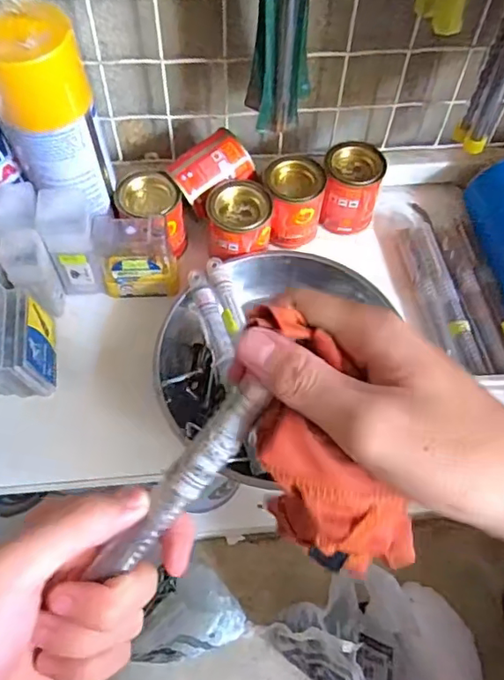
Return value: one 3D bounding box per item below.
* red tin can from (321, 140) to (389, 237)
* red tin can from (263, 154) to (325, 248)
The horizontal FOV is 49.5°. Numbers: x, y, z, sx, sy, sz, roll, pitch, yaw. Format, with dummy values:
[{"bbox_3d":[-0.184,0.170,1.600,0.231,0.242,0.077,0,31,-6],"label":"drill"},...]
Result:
[{"bbox_3d":[0.091,-0.137,0.507,0.050,0.070,0.047,0,57,0],"label":"red tin can"},{"bbox_3d":[0.039,-0.124,0.499,0.052,0.066,0.049,0,57,0],"label":"red tin can"}]

